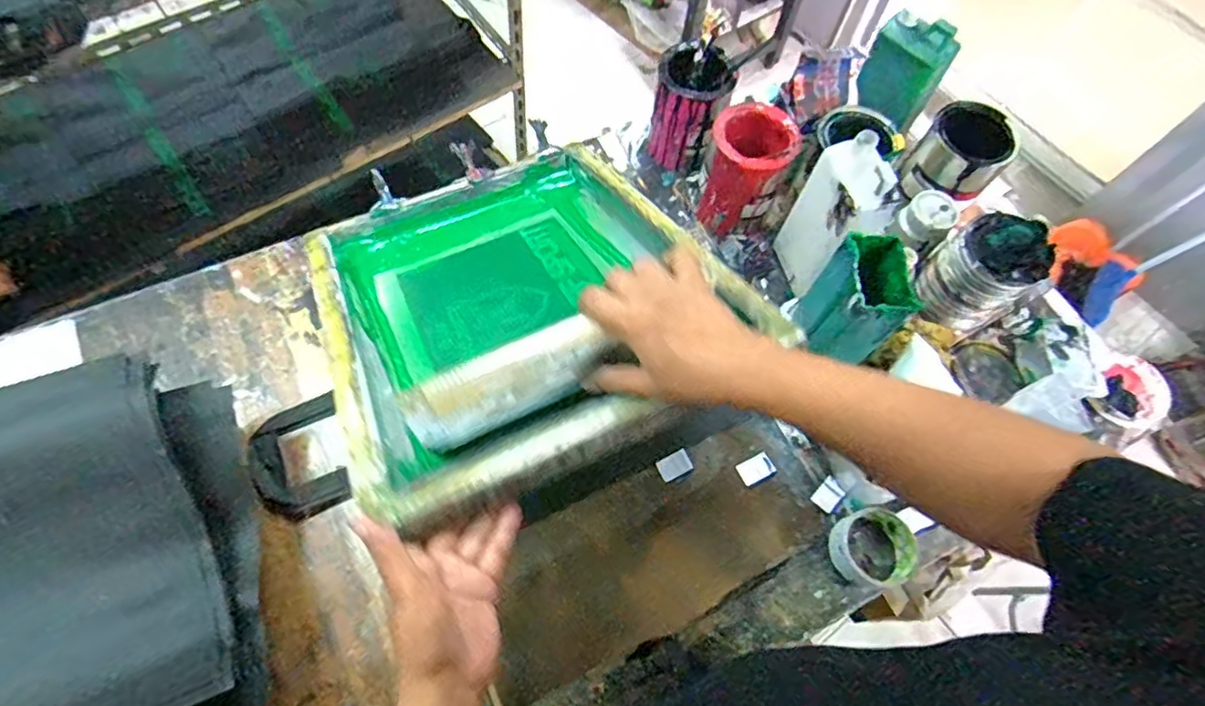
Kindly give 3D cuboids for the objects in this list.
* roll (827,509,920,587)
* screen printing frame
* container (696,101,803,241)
[{"bbox_3d":[0.309,0.221,0.677,0.101,0.047,0.087,1,65,-3],"label":"roll"},{"bbox_3d":[-0.103,-0.076,0.672,0.402,0.067,0.502,-25,42,-12],"label":"screen printing frame"},{"bbox_3d":[0.188,-0.243,0.801,0.102,0.141,0.108,1,65,-3],"label":"container"}]

